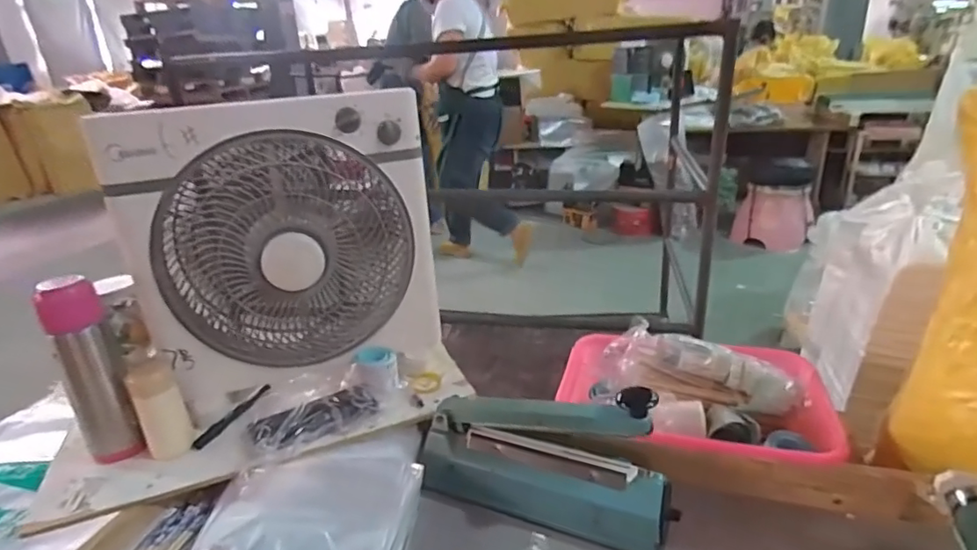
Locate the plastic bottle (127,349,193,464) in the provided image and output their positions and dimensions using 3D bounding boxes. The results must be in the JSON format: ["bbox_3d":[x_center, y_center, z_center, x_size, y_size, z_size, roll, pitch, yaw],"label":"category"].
[{"bbox_3d":[-0.421,0.163,0.693,0.050,0.141,0.040,-21,29,-34],"label":"plastic bottle"}]

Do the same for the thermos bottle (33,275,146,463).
[{"bbox_3d":[-0.488,0.118,0.673,0.063,0.235,0.057,-23,30,-37],"label":"thermos bottle"}]

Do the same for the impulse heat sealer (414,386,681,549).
[{"bbox_3d":[0.059,0.216,0.648,0.303,0.159,0.087,9,26,26],"label":"impulse heat sealer"}]

